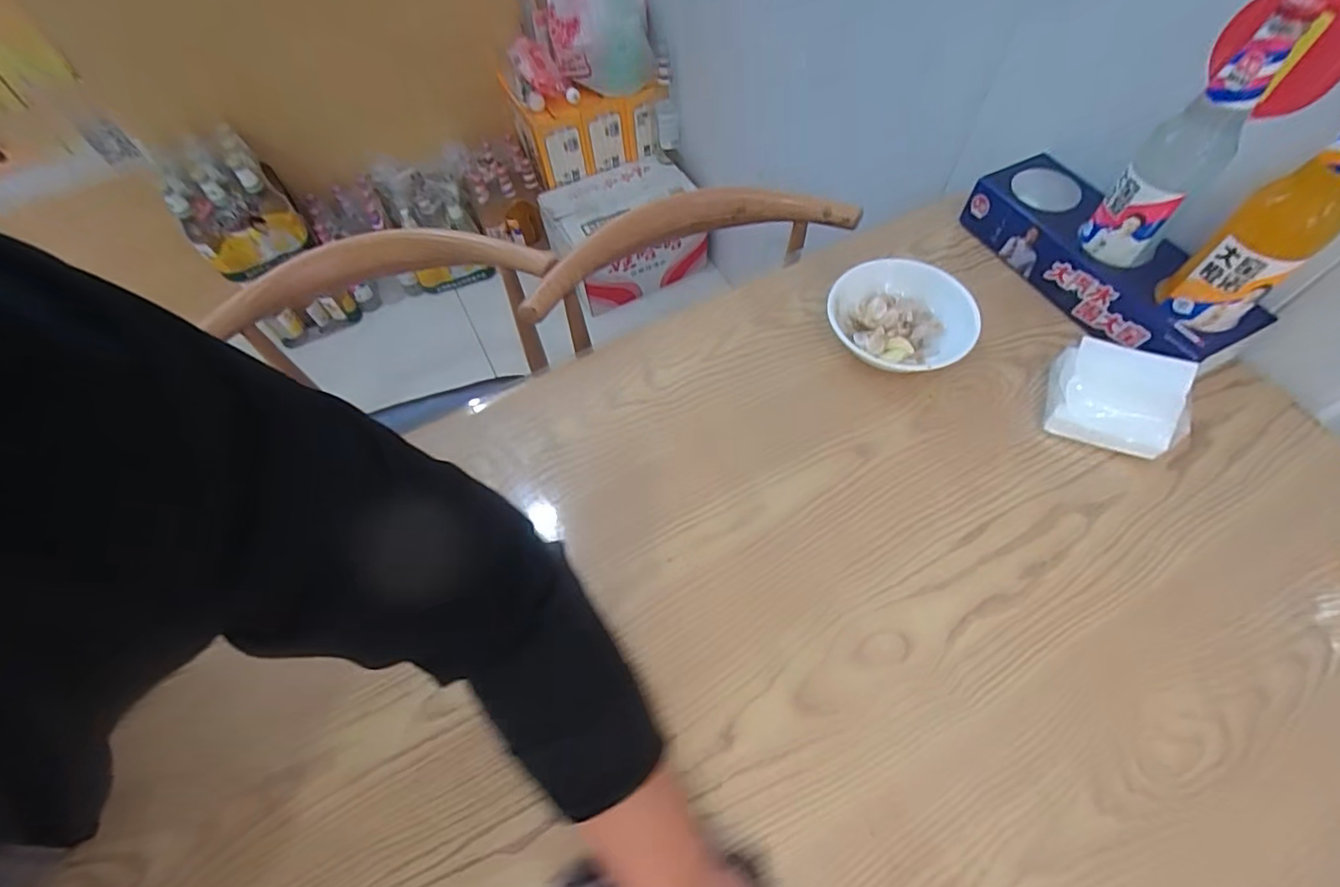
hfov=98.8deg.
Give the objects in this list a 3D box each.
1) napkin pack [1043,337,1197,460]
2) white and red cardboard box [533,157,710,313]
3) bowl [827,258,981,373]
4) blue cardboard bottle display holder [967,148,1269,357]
[{"bbox_3d":[0.422,-0.044,0.551,0.104,0.066,0.087,18,62,12],"label":"napkin pack"},{"bbox_3d":[-0.120,-0.579,1.614,0.417,0.262,0.237,-20,61,-7],"label":"white and red cardboard box"},{"bbox_3d":[0.246,-0.130,0.617,0.143,0.057,0.132,-1,60,2],"label":"bowl"},{"bbox_3d":[0.462,-0.194,0.631,0.110,0.080,0.295,-20,61,-9],"label":"blue cardboard bottle display holder"}]

